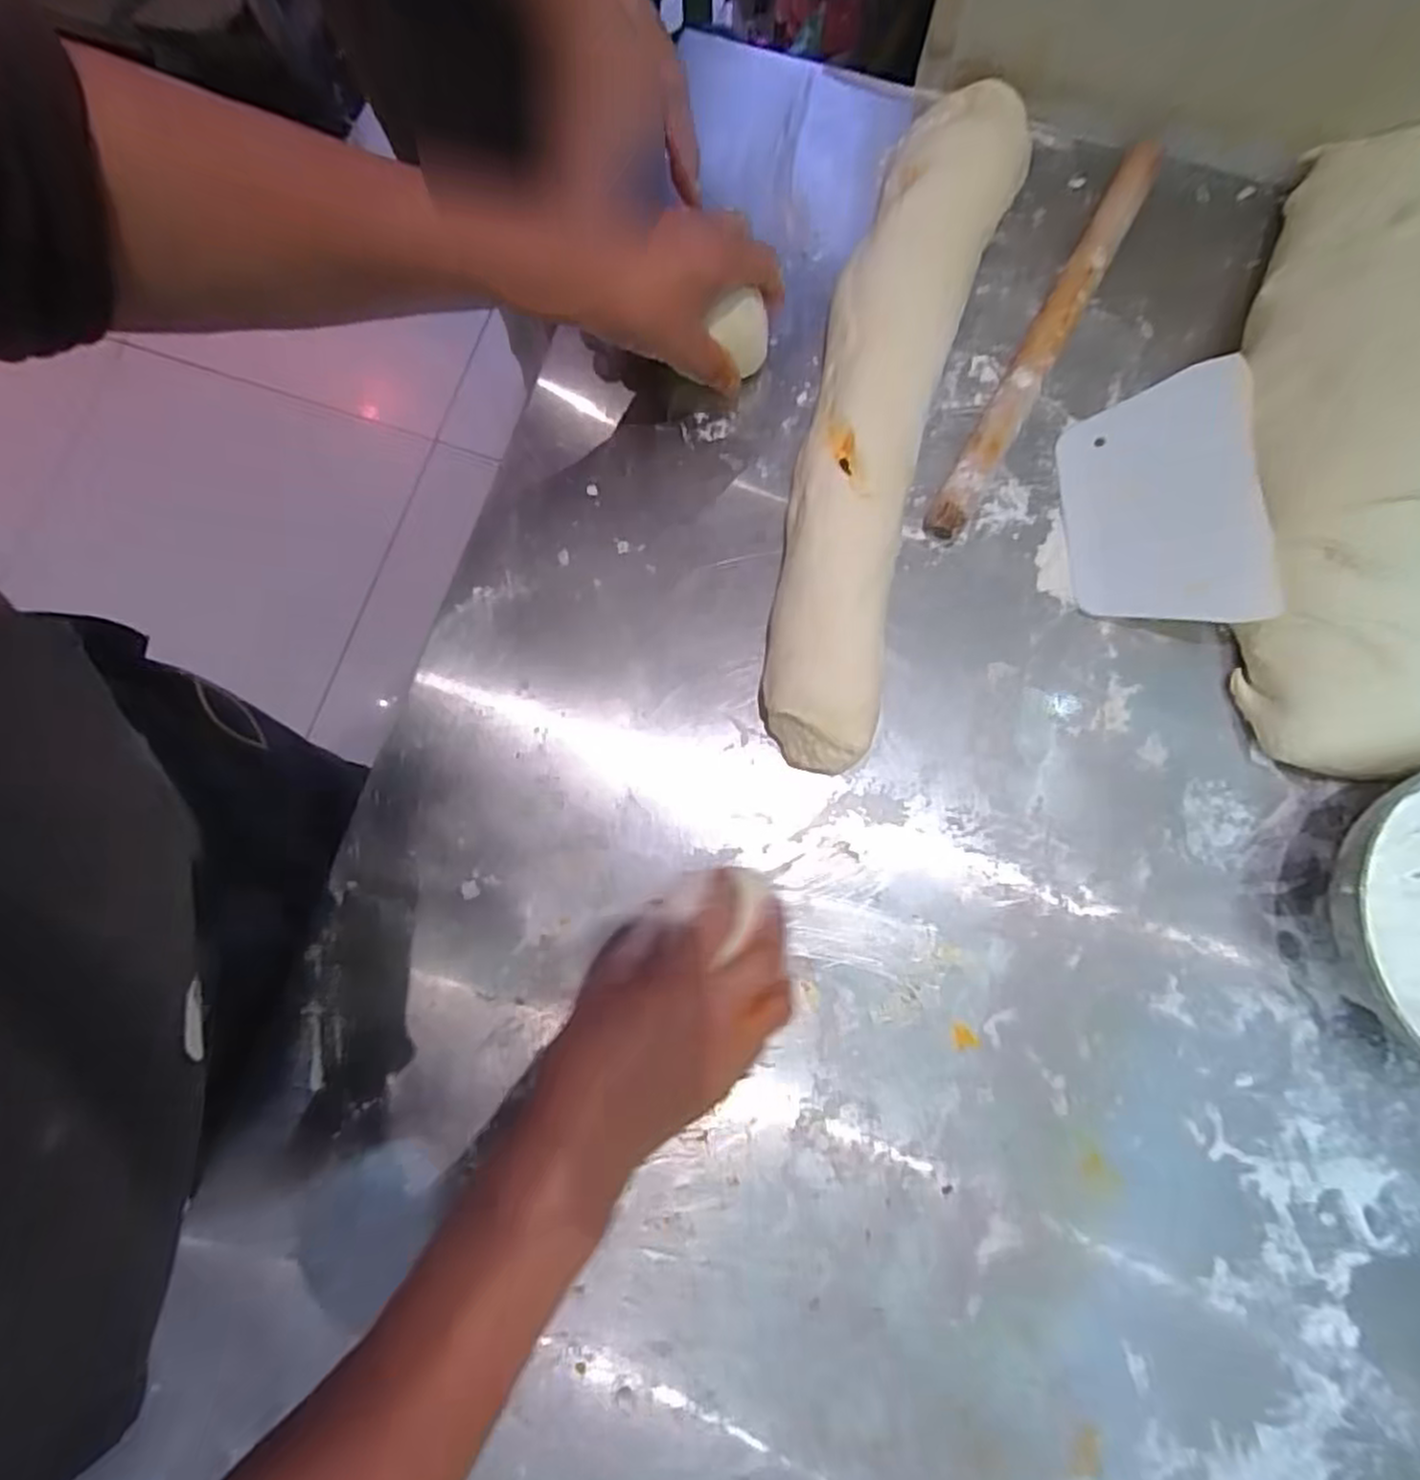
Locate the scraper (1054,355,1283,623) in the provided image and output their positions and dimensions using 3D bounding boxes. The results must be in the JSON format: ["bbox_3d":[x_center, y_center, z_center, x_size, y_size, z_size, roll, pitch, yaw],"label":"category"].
[{"bbox_3d":[0.256,-0.133,0.436,0.096,0.007,0.140,-8,84,27],"label":"scraper"}]

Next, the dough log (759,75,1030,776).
[{"bbox_3d":[0.097,-0.184,0.448,0.079,0.081,0.412,16,79,4],"label":"dough log"}]

